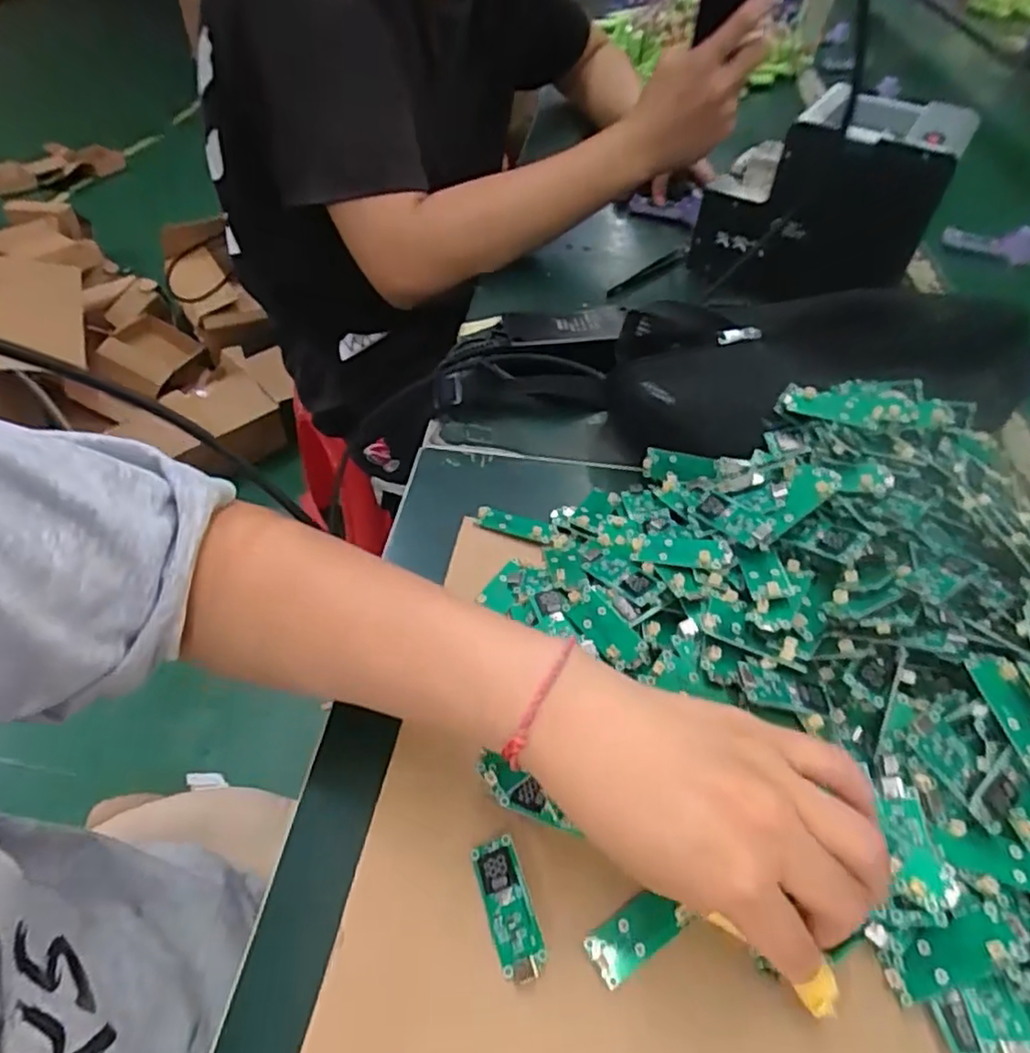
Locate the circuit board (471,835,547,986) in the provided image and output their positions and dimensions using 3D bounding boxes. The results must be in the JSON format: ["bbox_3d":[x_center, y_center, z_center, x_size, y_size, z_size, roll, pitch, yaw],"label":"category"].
[{"bbox_3d":[-0.003,0.152,0.270,0.017,0.006,0.050,-12,49,-14],"label":"circuit board"}]

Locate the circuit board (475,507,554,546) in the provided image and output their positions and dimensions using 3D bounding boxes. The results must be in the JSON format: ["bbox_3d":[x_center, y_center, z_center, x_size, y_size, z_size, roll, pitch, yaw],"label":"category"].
[{"bbox_3d":[0.000,-0.001,0.415,0.048,0.004,0.015,16,62,16],"label":"circuit board"}]

